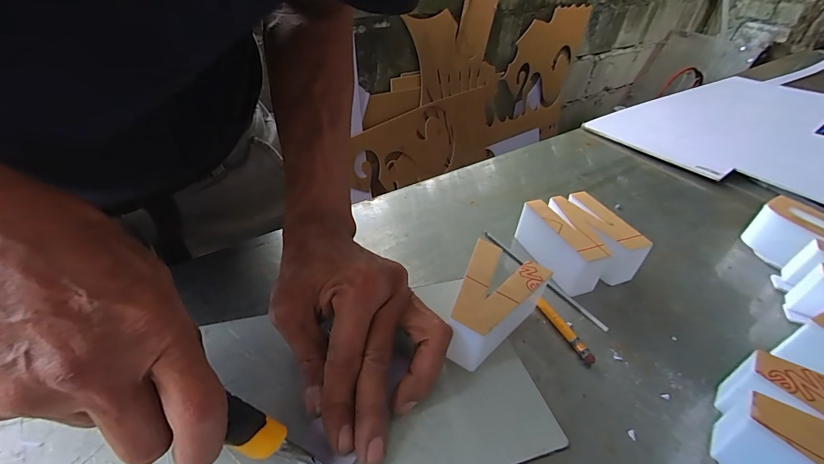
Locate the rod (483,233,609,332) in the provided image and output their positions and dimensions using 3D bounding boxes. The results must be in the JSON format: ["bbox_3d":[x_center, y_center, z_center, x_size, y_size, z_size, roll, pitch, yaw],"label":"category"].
[{"bbox_3d":[0.110,0.038,0.326,0.008,0.006,0.133,-23,46,-31],"label":"rod"}]

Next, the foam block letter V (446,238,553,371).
[{"bbox_3d":[0.055,0.053,0.264,0.054,0.049,0.085,24,44,20],"label":"foam block letter V"}]

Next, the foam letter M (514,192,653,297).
[{"bbox_3d":[0.146,0.009,0.335,0.075,0.045,0.086,-12,43,-20],"label":"foam letter M"}]

